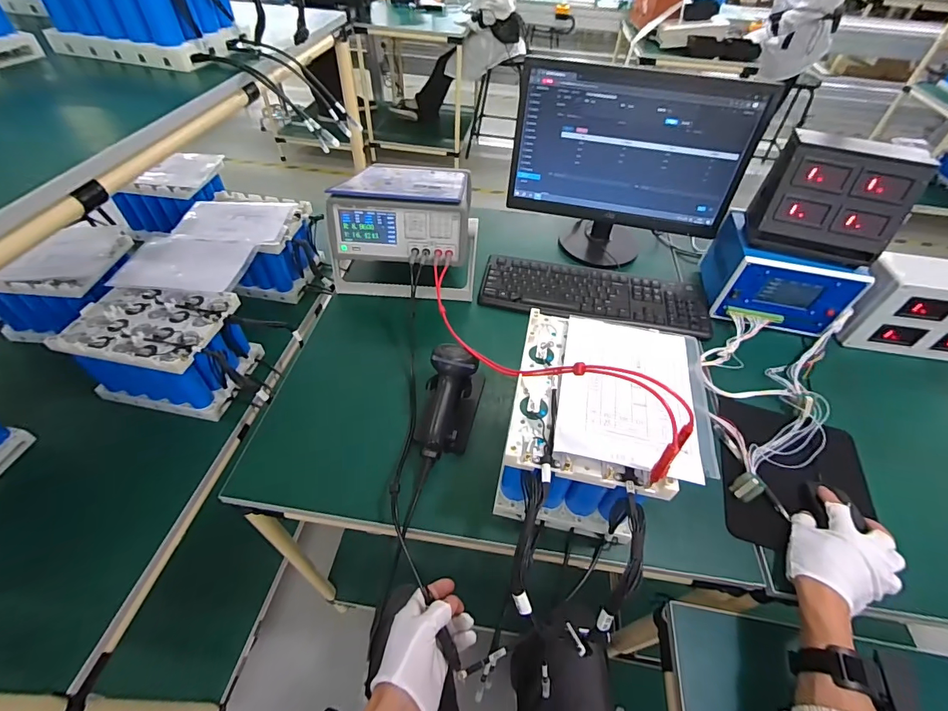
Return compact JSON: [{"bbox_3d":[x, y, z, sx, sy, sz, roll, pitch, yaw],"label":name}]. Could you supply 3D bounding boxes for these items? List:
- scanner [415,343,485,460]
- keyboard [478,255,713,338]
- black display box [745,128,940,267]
[{"bbox_3d":[-0.040,0.065,0.616,0.080,0.124,0.171,13,50,7],"label":"scanner"},{"bbox_3d":[0.244,-0.128,0.856,0.448,0.020,0.160,9,49,4],"label":"keyboard"},{"bbox_3d":[0.598,-0.269,0.706,0.201,0.160,0.124,16,50,10],"label":"black display box"}]

